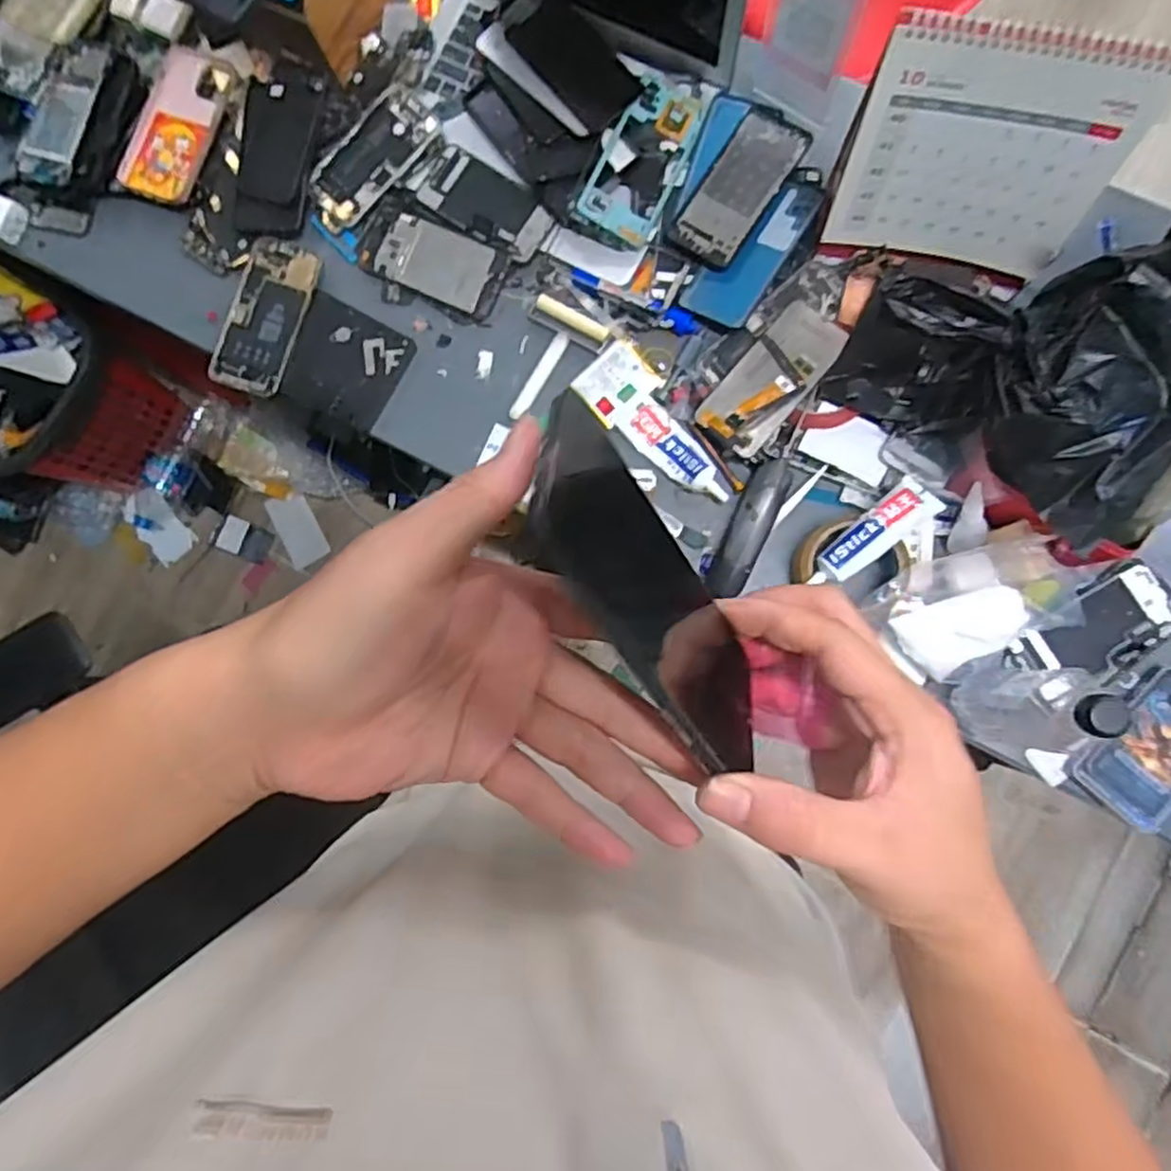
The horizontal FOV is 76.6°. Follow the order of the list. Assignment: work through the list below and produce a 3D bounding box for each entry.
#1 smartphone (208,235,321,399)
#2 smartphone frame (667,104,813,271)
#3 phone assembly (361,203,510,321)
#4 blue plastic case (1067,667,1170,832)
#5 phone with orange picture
[{"bbox_3d":[-0.332,-0.279,0.770,0.079,0.008,0.160,17,86,5],"label":"smartphone"},{"bbox_3d":[0.153,-0.394,0.735,0.069,0.012,0.166,33,88,6],"label":"smartphone frame"},{"bbox_3d":[-0.155,-0.337,0.772,0.143,0.012,0.078,25,87,6],"label":"phone assembly"},{"bbox_3d":[0.511,0.149,0.660,0.133,0.018,0.093,-43,83,-1],"label":"blue plastic case"},{"bbox_3d":[-0.435,-0.491,0.793,0.083,0.016,0.166,23,87,6],"label":"phone with orange picture"}]

